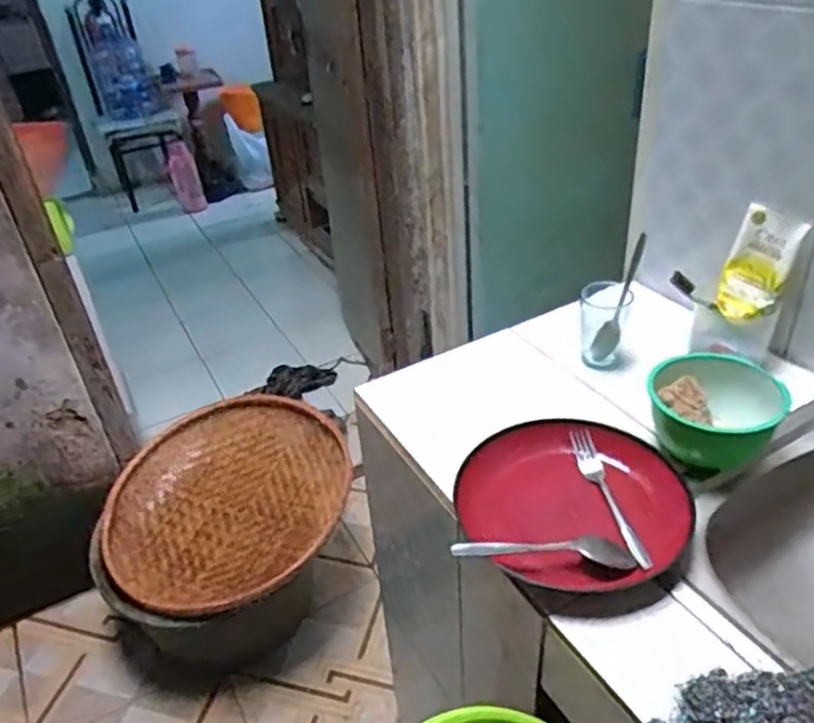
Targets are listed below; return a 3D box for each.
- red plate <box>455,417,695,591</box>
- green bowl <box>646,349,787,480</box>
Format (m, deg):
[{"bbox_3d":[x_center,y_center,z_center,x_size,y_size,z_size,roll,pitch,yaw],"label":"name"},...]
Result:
[{"bbox_3d":[0.165,0.139,0.680,0.224,0.026,0.211,7,37,17],"label":"red plate"},{"bbox_3d":[0.335,0.052,0.736,0.132,0.088,0.124,18,41,29],"label":"green bowl"}]

